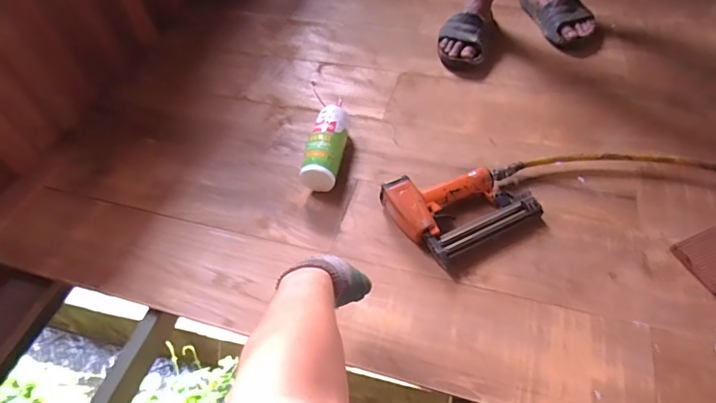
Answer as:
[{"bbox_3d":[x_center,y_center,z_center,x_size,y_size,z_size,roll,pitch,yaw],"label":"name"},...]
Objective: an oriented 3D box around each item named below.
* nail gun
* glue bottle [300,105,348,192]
[{"bbox_3d":[0.192,-0.002,0.794,0.253,0.058,0.170,-25,55,-13],"label":"nail gun"},{"bbox_3d":[-0.060,-0.108,0.889,0.062,0.064,0.188,6,54,10],"label":"glue bottle"}]

